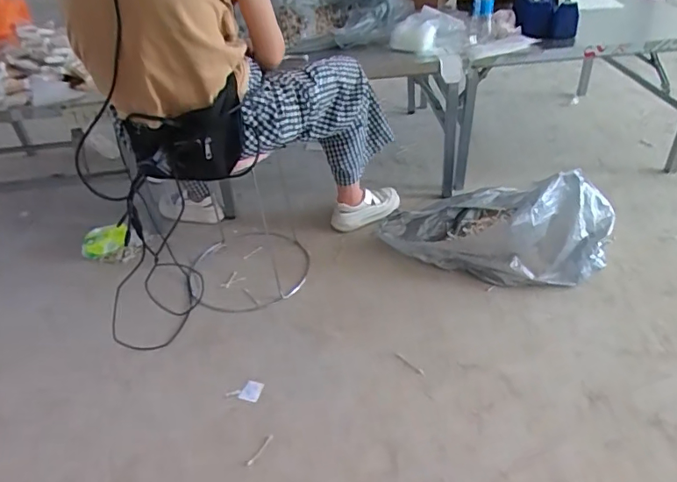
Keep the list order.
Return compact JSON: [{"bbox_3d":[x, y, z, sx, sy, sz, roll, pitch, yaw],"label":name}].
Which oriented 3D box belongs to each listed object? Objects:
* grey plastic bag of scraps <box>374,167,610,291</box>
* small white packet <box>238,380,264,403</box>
[{"bbox_3d":[0.426,-0.065,1.391,0.591,0.232,0.272,16,42,26],"label":"grey plastic bag of scraps"},{"bbox_3d":[-0.197,0.340,1.136,0.042,0.008,0.050,10,40,20],"label":"small white packet"}]

